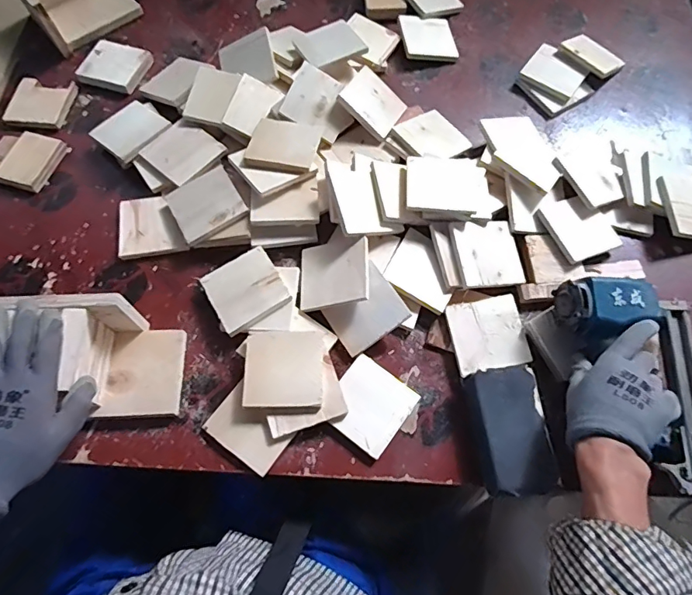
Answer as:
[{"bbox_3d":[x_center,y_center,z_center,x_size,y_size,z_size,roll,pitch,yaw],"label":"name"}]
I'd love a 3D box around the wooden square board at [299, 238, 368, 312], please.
[{"bbox_3d":[-0.015,-0.031,0.606,0.091,0.008,0.086,-10,64,20],"label":"wooden square board"}]

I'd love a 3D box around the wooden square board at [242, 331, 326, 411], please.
[{"bbox_3d":[-0.071,0.084,0.552,0.091,0.013,0.090,2,68,-7],"label":"wooden square board"}]

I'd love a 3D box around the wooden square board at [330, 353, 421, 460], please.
[{"bbox_3d":[0.028,0.127,0.568,0.088,0.005,0.091,34,71,14],"label":"wooden square board"}]

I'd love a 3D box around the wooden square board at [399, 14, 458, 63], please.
[{"bbox_3d":[0.137,-0.436,0.800,0.092,0.009,0.089,0,73,-7],"label":"wooden square board"}]

